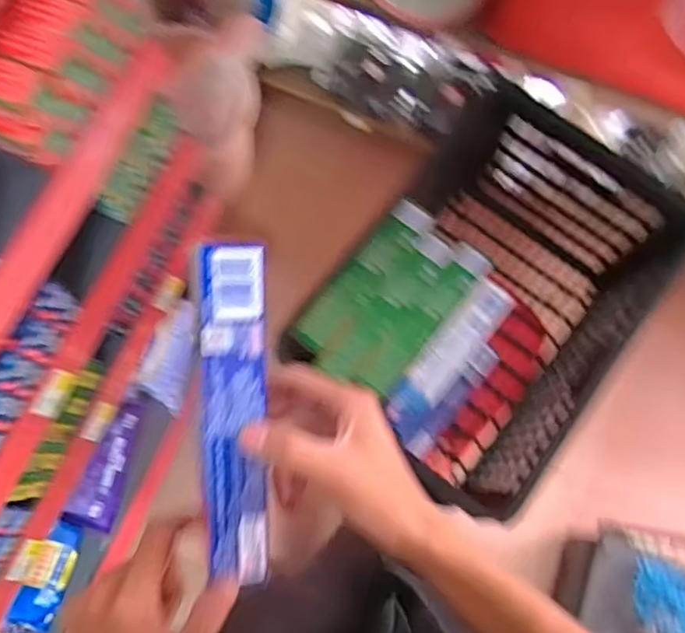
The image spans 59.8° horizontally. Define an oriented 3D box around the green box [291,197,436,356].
[{"bbox_3d":[0.026,-0.051,0.727,0.049,0.027,0.220,41,77,9],"label":"green box"}]

